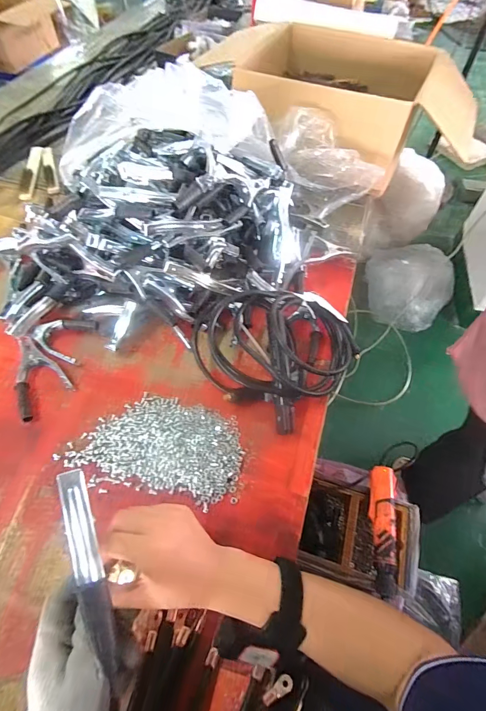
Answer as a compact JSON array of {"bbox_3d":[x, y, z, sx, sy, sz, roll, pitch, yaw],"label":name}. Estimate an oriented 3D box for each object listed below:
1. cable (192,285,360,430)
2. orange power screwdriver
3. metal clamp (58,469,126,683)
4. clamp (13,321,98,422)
[{"bbox_3d":[0.052,-0.027,0.586,0.240,0.077,0.235,0,58,-1],"label":"cable"},{"bbox_3d":[0.280,0.341,0.699,0.057,0.042,0.234,7,57,3],"label":"orange power screwdriver"},{"bbox_3d":[-0.121,0.166,0.279,0.021,0.015,0.150,-21,67,-13],"label":"metal clamp"},{"bbox_3d":[-0.326,0.016,0.581,0.117,0.034,0.184,10,59,6],"label":"clamp"}]

